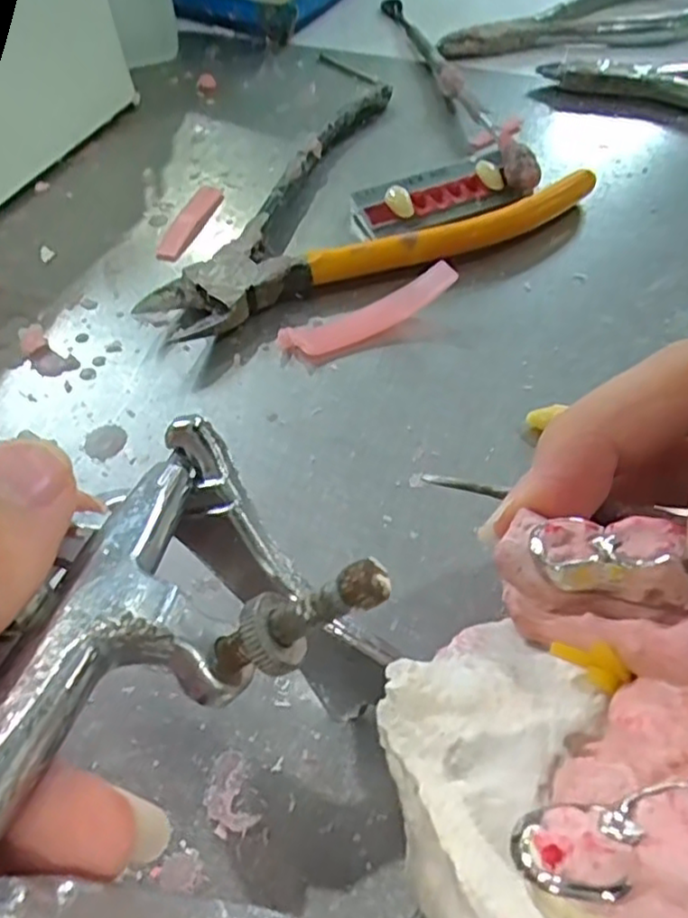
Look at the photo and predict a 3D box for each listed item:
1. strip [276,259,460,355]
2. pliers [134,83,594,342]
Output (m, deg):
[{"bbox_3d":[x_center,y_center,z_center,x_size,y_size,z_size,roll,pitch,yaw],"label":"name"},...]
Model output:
[{"bbox_3d":[0.006,-0.043,0.197,0.052,0.013,0.012,-20,57,-12],"label":"strip"},{"bbox_3d":[-0.004,-0.089,0.231,0.145,0.011,0.096,-26,58,-16],"label":"pliers"}]

